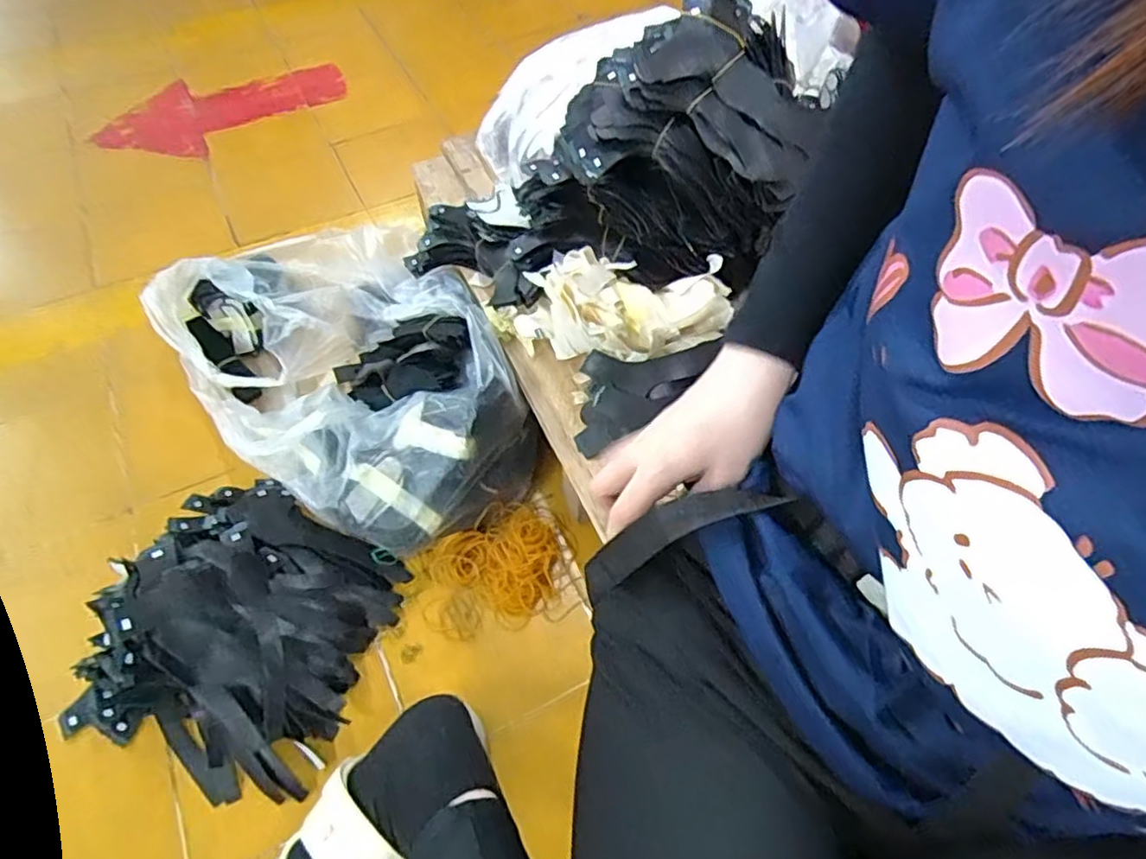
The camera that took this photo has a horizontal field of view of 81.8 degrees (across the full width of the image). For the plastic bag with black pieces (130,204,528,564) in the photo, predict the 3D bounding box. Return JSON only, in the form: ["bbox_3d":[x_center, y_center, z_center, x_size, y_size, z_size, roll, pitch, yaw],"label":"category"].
[{"bbox_3d":[-0.255,-0.068,0.772,0.301,0.134,0.452,-34,62,-21],"label":"plastic bag with black pieces"}]

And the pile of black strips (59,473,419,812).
[{"bbox_3d":[-0.314,0.171,0.603,0.252,0.123,0.251,23,58,16],"label":"pile of black strips"}]

